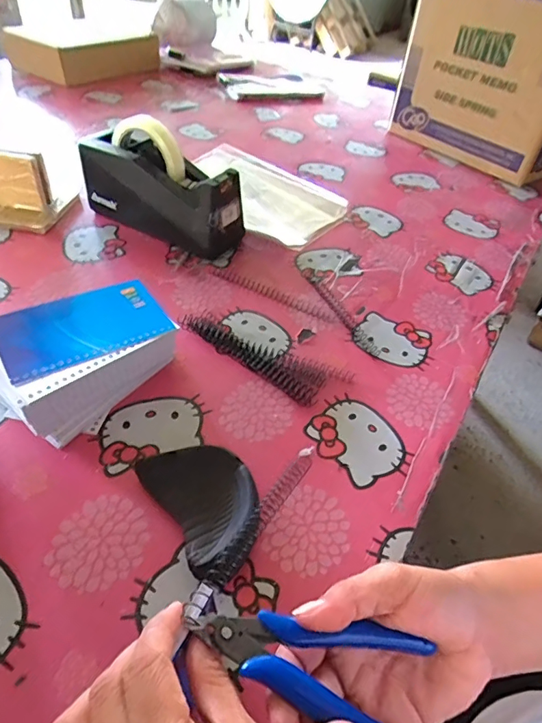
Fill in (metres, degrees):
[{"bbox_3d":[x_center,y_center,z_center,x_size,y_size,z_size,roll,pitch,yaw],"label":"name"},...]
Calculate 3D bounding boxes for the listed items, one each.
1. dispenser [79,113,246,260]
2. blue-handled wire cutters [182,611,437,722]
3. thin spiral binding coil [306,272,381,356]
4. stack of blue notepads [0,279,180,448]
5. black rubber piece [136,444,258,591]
[{"bbox_3d":[-0.134,-0.219,0.581,0.199,0.120,0.073,24,47,16],"label":"dispenser"},{"bbox_3d":[0.022,0.141,0.220,0.118,0.011,0.047,17,45,0],"label":"blue-handled wire cutters"},{"bbox_3d":[0.080,-0.056,0.526,0.016,0.007,0.136,-16,49,-22],"label":"thin spiral binding coil"},{"bbox_3d":[-0.160,-0.003,0.405,0.142,0.061,0.097,-27,54,-30],"label":"stack of blue notepads"},{"bbox_3d":[-0.045,0.103,0.341,0.066,0.021,0.103,-24,52,-28],"label":"black rubber piece"}]

